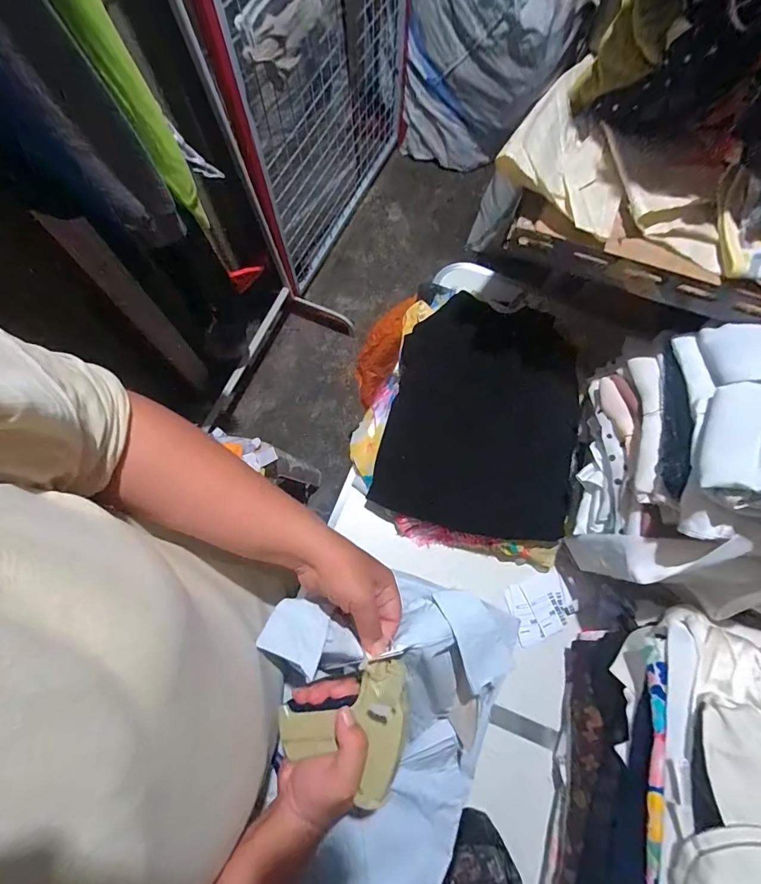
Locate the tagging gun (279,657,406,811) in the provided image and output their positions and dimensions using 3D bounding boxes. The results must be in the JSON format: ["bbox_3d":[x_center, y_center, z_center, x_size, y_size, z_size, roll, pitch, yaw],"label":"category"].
[{"bbox_3d":[-0.023,0.260,0.360,0.125,0.051,0.091,-26,76,-8],"label":"tagging gun"}]

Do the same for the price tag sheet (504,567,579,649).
[{"bbox_3d":[0.211,0.216,0.534,0.083,0.011,0.075,-17,75,-8],"label":"price tag sheet"}]

